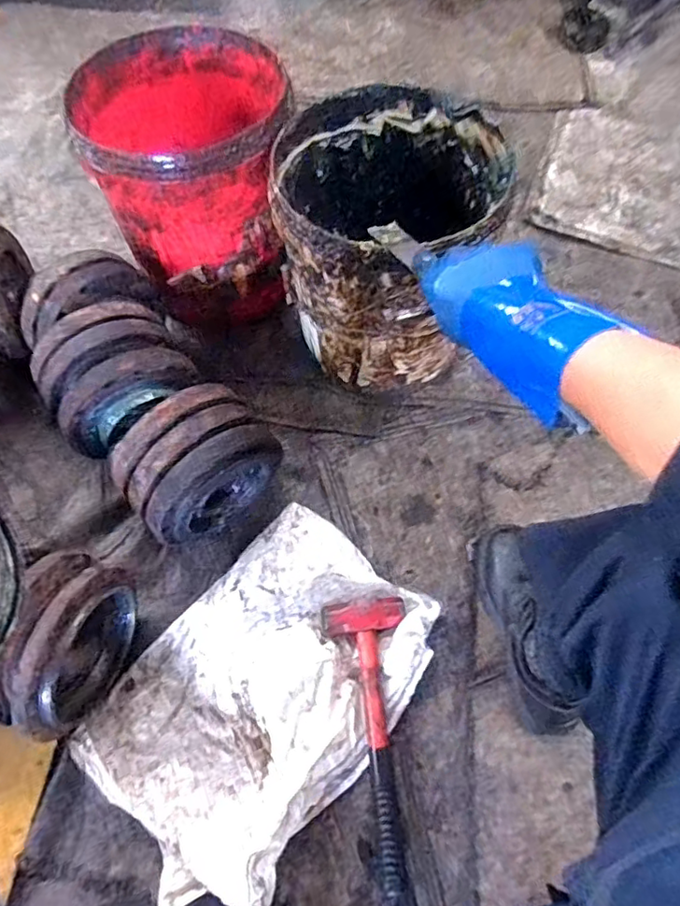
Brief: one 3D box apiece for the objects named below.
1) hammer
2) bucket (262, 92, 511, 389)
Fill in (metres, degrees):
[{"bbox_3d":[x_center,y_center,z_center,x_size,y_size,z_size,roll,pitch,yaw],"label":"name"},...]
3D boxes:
[{"bbox_3d":[0.039,0.346,0.708,0.104,0.037,0.330,-3,64,-2],"label":"hammer"},{"bbox_3d":[0.062,-0.297,0.831,0.280,0.274,0.304,0,64,0],"label":"bucket"}]

